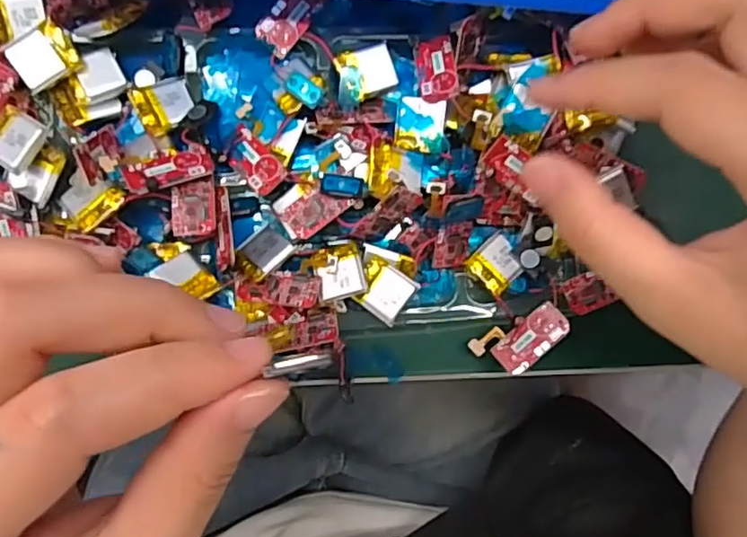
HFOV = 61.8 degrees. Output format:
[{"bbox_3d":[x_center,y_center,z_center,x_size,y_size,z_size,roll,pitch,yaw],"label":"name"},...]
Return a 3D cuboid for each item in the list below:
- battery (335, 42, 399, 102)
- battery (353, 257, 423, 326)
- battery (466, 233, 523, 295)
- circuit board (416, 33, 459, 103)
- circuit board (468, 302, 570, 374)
[{"bbox_3d":[-0.003,-0.074,0.236,0.023,0.005,0.018,-17,89,-7],"label":"battery"},{"bbox_3d":[0.004,0.008,0.231,0.020,0.004,0.019,35,89,1],"label":"battery"},{"bbox_3d":[0.048,-0.001,0.240,0.019,0.004,0.017,-41,92,-7],"label":"battery"},{"bbox_3d":[0.024,-0.075,0.233,0.014,0.006,0.029,0,66,-7],"label":"circuit board"},{"bbox_3d":[0.057,0.028,0.238,0.036,0.004,0.019,-32,72,10],"label":"circuit board"}]

